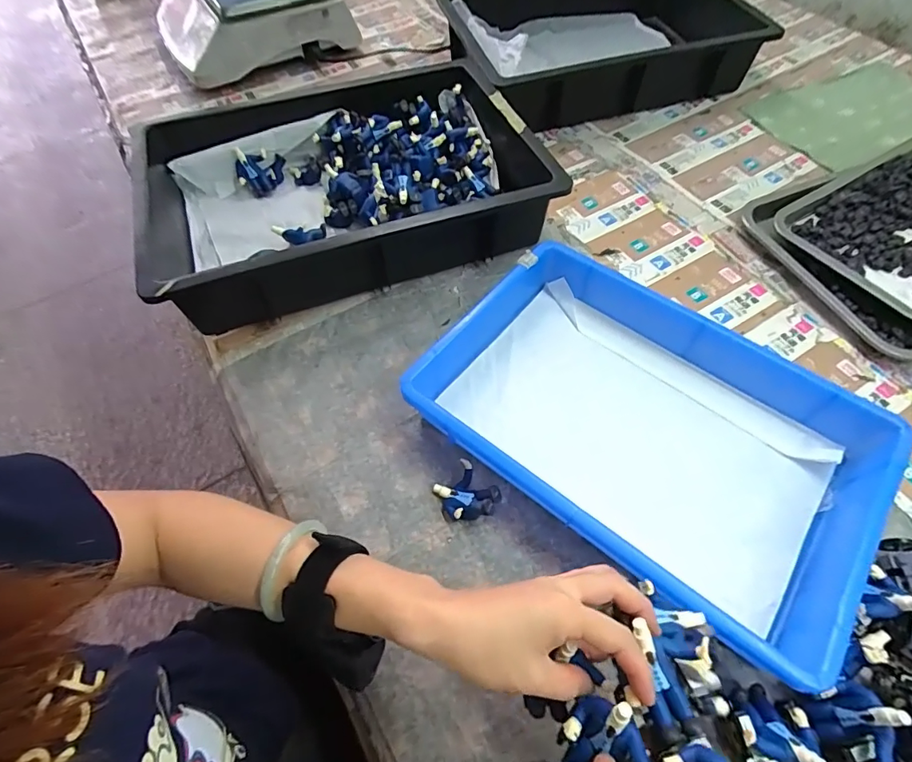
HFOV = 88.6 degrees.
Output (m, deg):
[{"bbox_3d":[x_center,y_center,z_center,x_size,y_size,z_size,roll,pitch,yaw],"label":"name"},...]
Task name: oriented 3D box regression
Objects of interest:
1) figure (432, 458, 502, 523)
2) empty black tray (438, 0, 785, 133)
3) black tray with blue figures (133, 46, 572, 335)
[{"bbox_3d":[0.008,0.098,0.400,0.044,0.034,0.054,-30,63,-16],"label":"figure"},{"bbox_3d":[0.239,-0.556,0.765,0.472,0.092,0.310,-15,59,-8],"label":"empty black tray"},{"bbox_3d":[-0.135,-0.241,0.574,0.438,0.095,0.318,-19,60,-10],"label":"black tray with blue figures"}]

